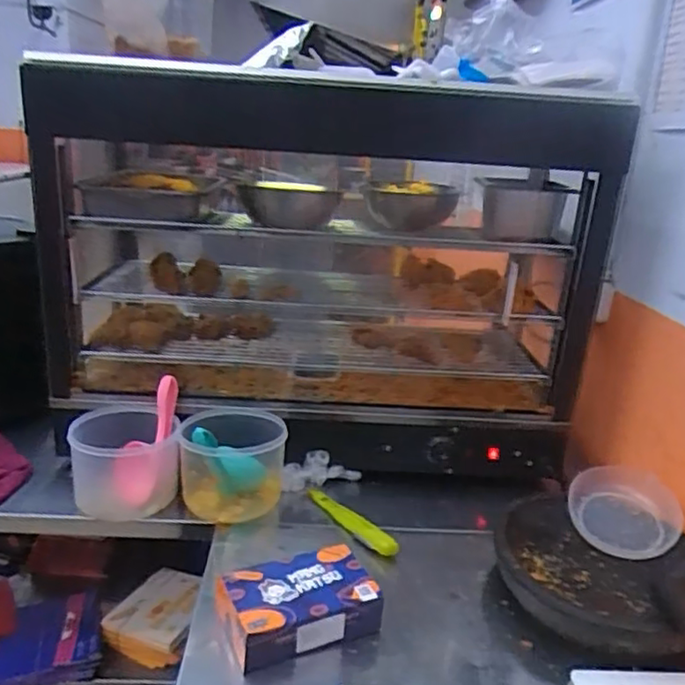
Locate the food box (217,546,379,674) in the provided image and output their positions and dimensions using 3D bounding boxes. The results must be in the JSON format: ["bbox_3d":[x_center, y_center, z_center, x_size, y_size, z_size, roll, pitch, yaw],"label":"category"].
[{"bbox_3d":[-0.057,0.322,0.790,0.181,0.060,0.115,-5,21,-25],"label":"food box"}]

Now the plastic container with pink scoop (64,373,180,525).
[{"bbox_3d":[-0.349,0.172,1.030,0.162,0.164,0.161,-1,20,-16],"label":"plastic container with pink scoop"}]

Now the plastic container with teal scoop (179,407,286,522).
[{"bbox_3d":[-0.179,0.192,1.043,0.162,0.132,0.149,1,19,-7],"label":"plastic container with teal scoop"}]

